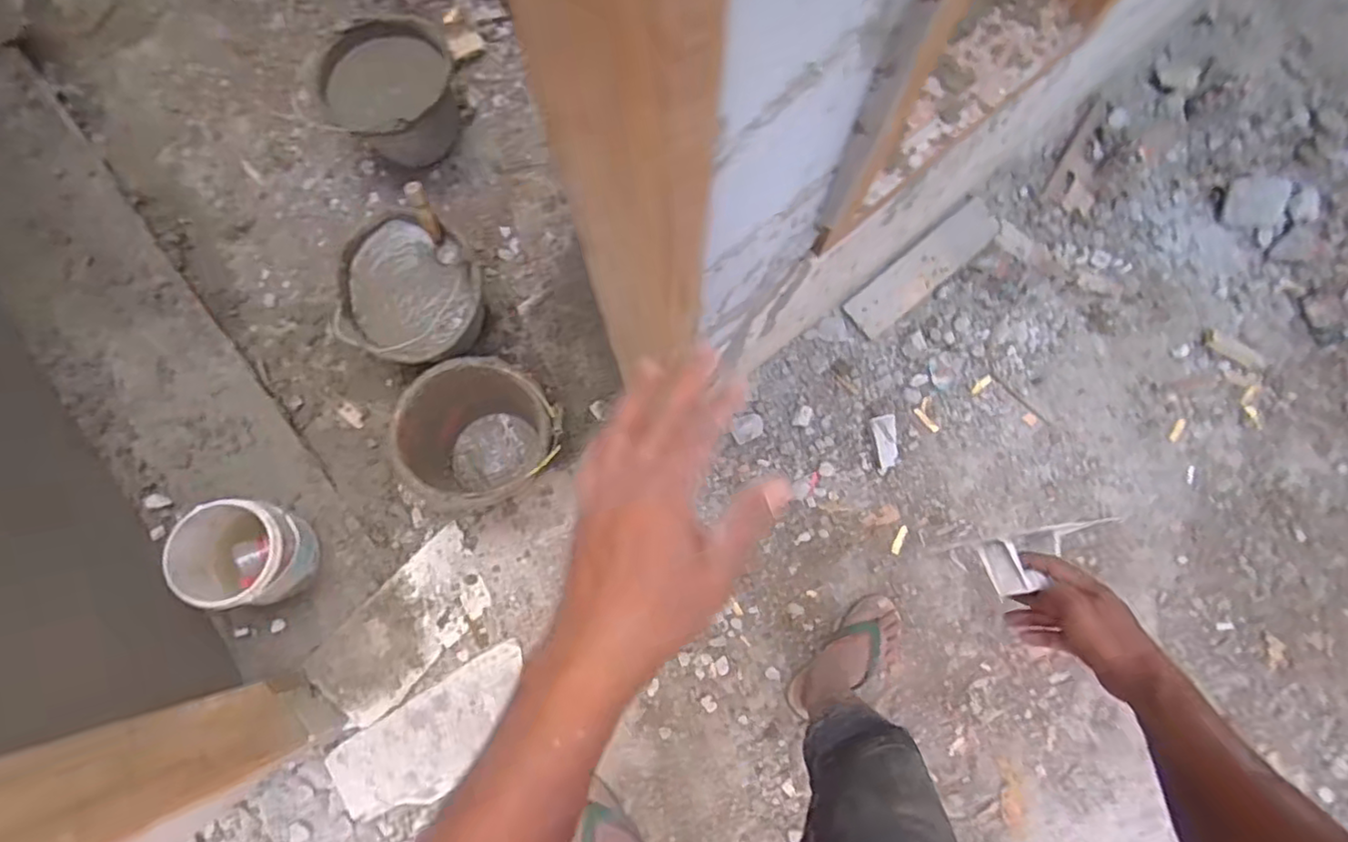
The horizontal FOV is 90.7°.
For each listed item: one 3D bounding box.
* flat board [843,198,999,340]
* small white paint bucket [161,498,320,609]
[{"bbox_3d":[0.505,-0.308,1.355,0.333,0.020,0.103,-42,108,5],"label":"flat board"},{"bbox_3d":[-0.769,0.235,1.195,0.200,0.190,0.171,6,78,2],"label":"small white paint bucket"}]

